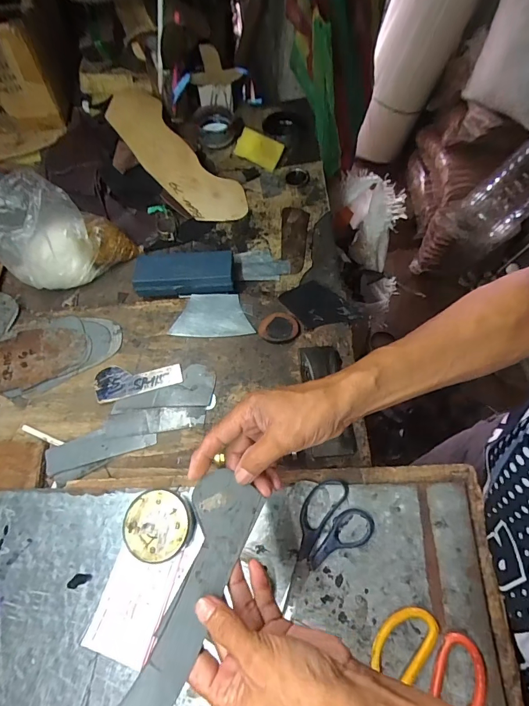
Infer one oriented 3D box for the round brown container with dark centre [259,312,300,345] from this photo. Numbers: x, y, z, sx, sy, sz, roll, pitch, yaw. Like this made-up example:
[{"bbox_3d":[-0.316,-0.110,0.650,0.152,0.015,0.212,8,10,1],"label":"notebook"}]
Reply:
[{"bbox_3d":[0.022,-0.037,0.558,0.059,0.015,0.047,-10,65,-3],"label":"round brown container with dark centre"}]

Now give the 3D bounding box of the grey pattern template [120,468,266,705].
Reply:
[{"bbox_3d":[-0.065,0.190,0.290,0.055,0.006,0.202,28,58,1],"label":"grey pattern template"}]

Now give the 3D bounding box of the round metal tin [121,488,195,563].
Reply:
[{"bbox_3d":[-0.121,0.201,0.448,0.080,0.030,0.073,0,67,0],"label":"round metal tin"}]

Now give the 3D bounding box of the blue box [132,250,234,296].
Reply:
[{"bbox_3d":[-0.124,-0.127,0.603,0.155,0.035,0.069,0,65,1],"label":"blue box"}]

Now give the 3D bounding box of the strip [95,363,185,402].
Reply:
[{"bbox_3d":[-0.184,0.034,0.554,0.124,0.004,0.050,-15,64,-1],"label":"strip"}]

